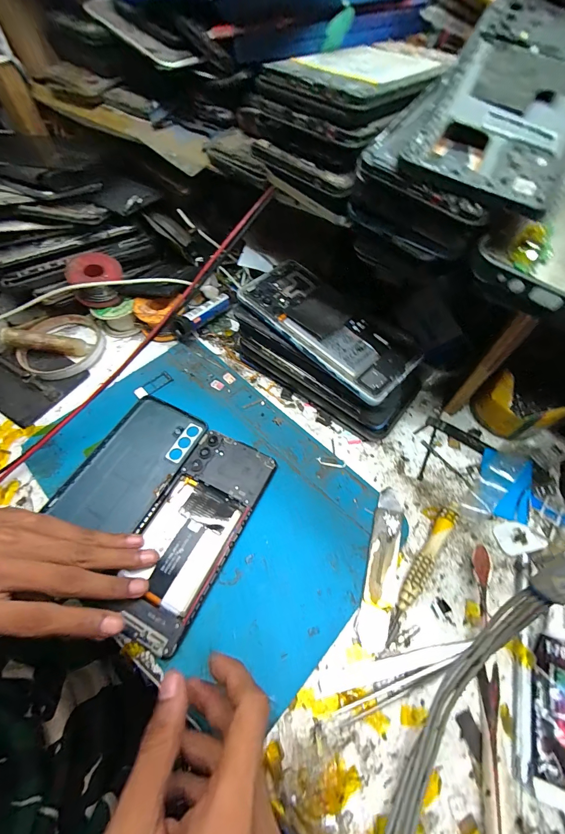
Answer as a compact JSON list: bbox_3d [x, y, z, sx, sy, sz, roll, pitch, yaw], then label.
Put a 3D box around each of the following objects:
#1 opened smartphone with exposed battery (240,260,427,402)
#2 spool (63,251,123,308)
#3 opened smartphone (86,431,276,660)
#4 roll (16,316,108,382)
[{"bbox_3d":[0.038,-0.080,0.284,0.157,0.012,0.071,40,68,20],"label":"opened smartphone with exposed battery"},{"bbox_3d":[-0.196,-0.145,0.349,0.053,0.032,0.050,0,60,0],"label":"spool"},{"bbox_3d":[-0.067,0.086,0.259,0.073,0.006,0.158,17,59,10],"label":"opened smartphone"},{"bbox_3d":[-0.234,-0.075,0.348,0.080,0.013,0.082,0,60,0],"label":"roll"}]

